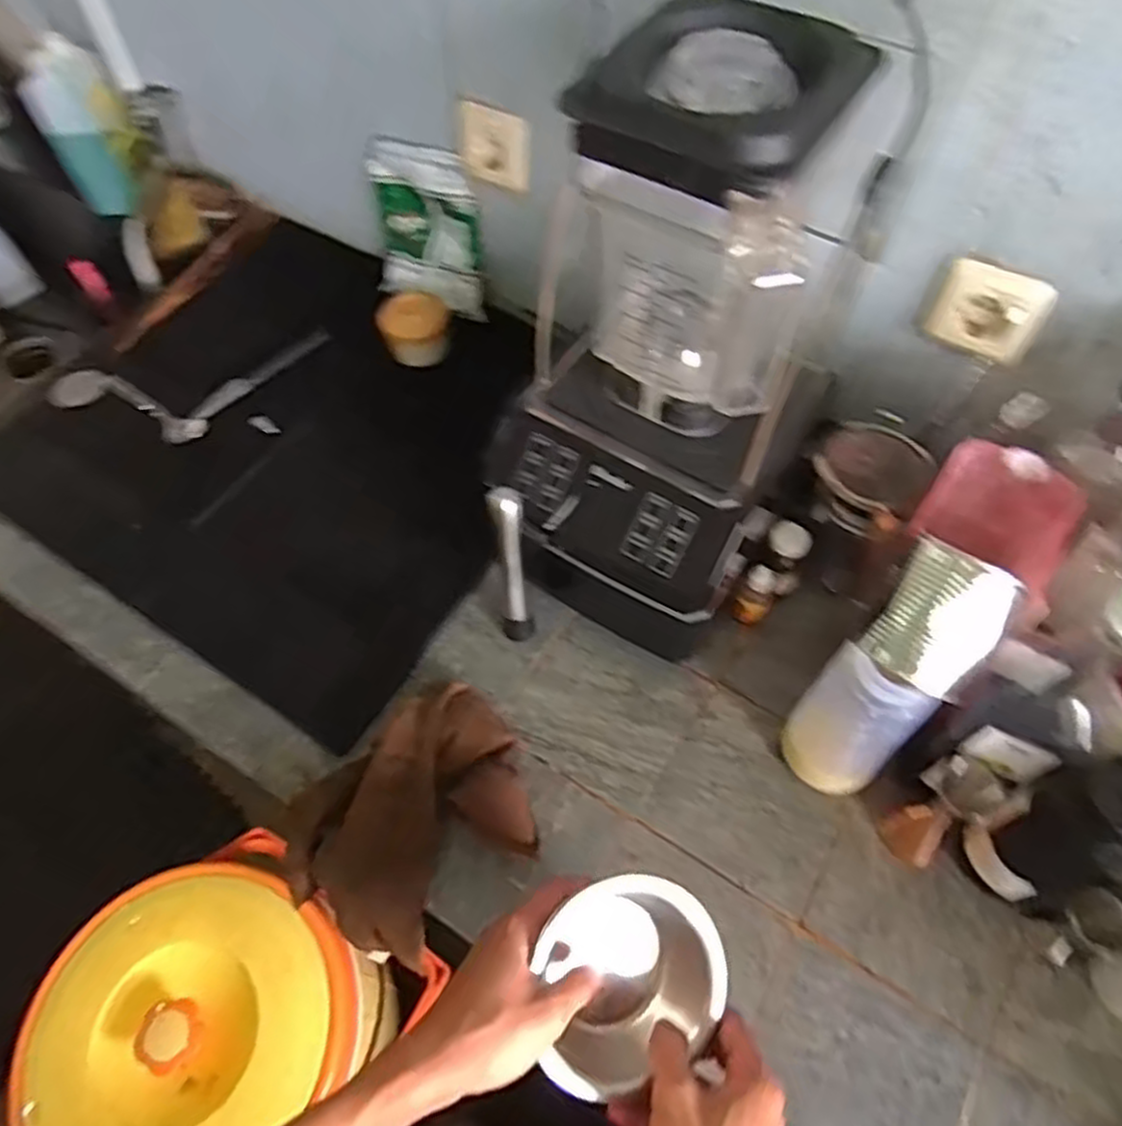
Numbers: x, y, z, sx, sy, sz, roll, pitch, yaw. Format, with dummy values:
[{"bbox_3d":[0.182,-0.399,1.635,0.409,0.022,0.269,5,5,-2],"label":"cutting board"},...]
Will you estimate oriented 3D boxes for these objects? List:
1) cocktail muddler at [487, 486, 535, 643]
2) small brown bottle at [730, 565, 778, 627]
[{"bbox_3d":[-0.040,0.010,0.656,0.027,0.204,0.027,-9,58,-5],"label":"cocktail muddler"},{"bbox_3d":[0.178,0.030,0.707,0.031,0.069,0.022,17,60,11],"label":"small brown bottle"}]

